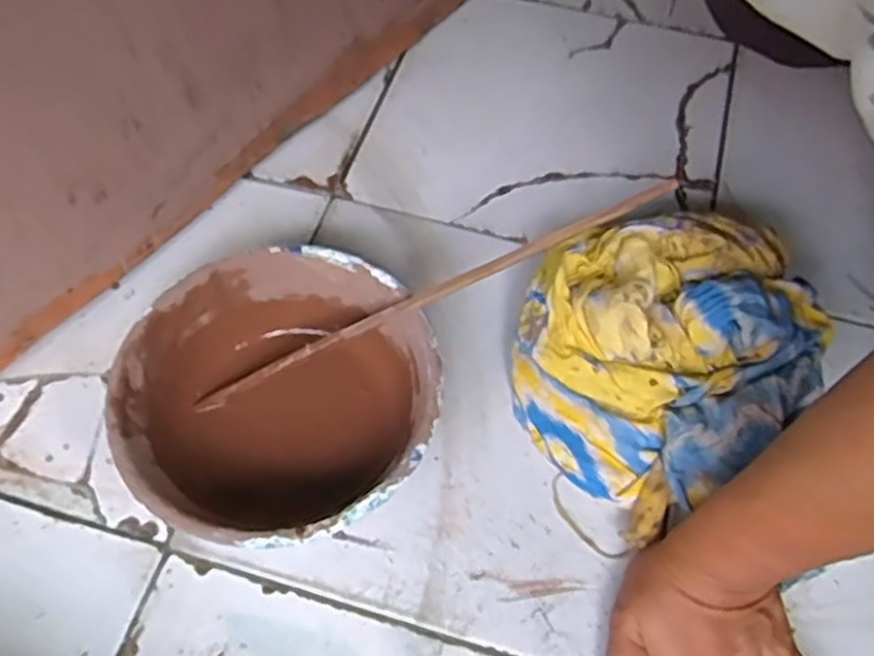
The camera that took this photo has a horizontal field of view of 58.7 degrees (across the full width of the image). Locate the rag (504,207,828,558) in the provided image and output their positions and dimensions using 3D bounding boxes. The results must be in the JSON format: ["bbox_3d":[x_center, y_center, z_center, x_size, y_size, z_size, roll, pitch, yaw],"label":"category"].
[{"bbox_3d":[0.150,0.006,0.520,0.206,0.092,0.177,-35,65,-19],"label":"rag"}]

